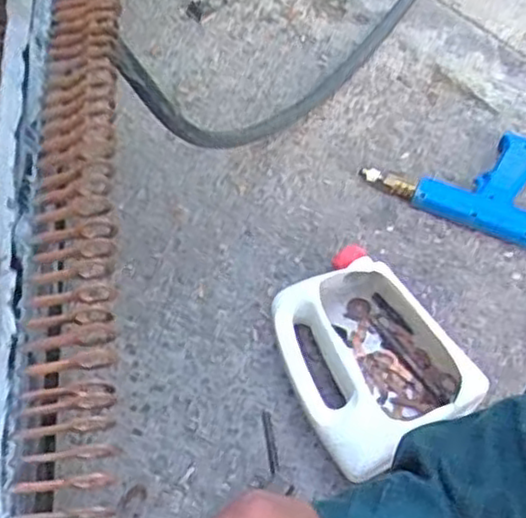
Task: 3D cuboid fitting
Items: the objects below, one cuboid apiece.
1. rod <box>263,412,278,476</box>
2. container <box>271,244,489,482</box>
[{"bbox_3d":[0.008,0.208,0.803,0.009,0.004,0.071,-8,61,-1],"label":"rod"},{"bbox_3d":[0.112,0.111,0.799,0.177,0.089,0.218,-31,64,-13],"label":"container"}]

